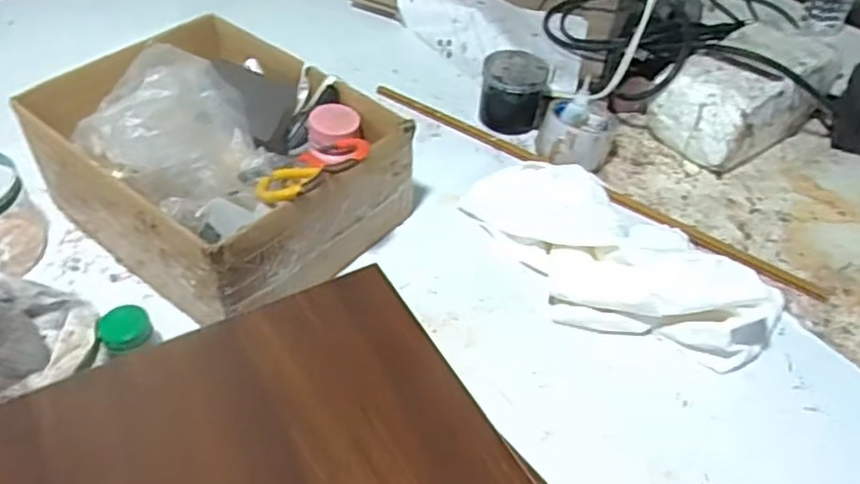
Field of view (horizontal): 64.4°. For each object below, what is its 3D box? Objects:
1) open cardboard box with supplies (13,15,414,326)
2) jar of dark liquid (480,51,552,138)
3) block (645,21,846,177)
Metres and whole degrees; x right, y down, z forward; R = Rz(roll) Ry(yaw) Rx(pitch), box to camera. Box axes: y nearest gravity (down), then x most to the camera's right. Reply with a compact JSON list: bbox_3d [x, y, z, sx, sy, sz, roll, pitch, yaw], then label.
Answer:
[{"bbox_3d":[-0.208,-0.096,0.689,0.324,0.142,0.260,31,51,26],"label":"open cardboard box with supplies"},{"bbox_3d":[0.105,-0.192,0.867,0.079,0.082,0.074,1,45,-1],"label":"jar of dark liquid"},{"bbox_3d":[0.407,-0.190,0.881,0.245,0.110,0.123,-29,53,-28],"label":"block"}]

